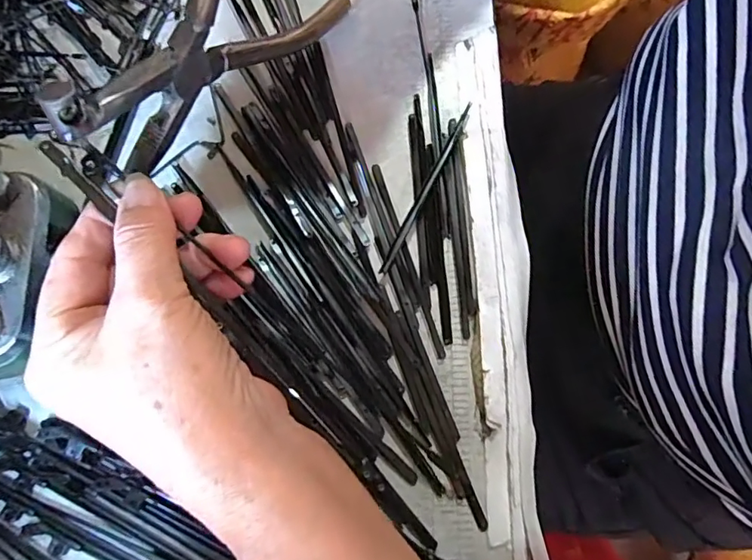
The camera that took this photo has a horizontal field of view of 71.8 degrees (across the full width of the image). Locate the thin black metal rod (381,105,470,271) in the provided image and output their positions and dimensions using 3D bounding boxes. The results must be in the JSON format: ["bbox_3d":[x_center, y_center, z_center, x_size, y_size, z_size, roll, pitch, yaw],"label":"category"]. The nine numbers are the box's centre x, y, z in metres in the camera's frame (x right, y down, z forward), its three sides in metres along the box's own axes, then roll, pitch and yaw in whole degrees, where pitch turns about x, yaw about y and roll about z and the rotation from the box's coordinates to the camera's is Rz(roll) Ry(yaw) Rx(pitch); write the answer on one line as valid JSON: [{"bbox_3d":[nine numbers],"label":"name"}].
[{"bbox_3d":[0.026,-0.046,0.253,0.004,0.008,0.098,27,80,5],"label":"thin black metal rod"}]

